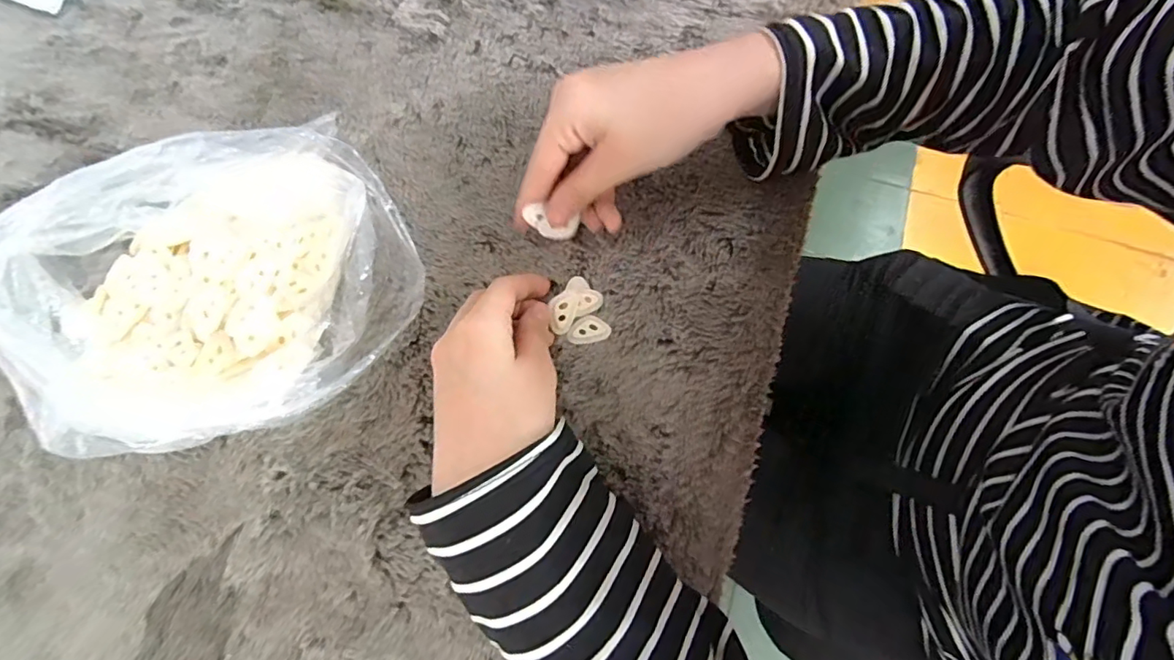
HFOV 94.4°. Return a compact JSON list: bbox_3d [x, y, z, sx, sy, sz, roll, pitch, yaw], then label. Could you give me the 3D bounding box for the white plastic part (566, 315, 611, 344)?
[{"bbox_3d":[0.001,-0.001,0.325,0.025,0.004,0.016,-9,78,-3],"label":"white plastic part"}]

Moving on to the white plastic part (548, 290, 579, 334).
[{"bbox_3d":[-0.015,-0.011,0.325,0.016,0.004,0.026,18,78,3],"label":"white plastic part"}]

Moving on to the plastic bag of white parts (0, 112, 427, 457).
[{"bbox_3d":[-0.181,-0.028,0.276,0.169,0.104,0.146,-38,81,-8],"label":"plastic bag of white parts"}]

